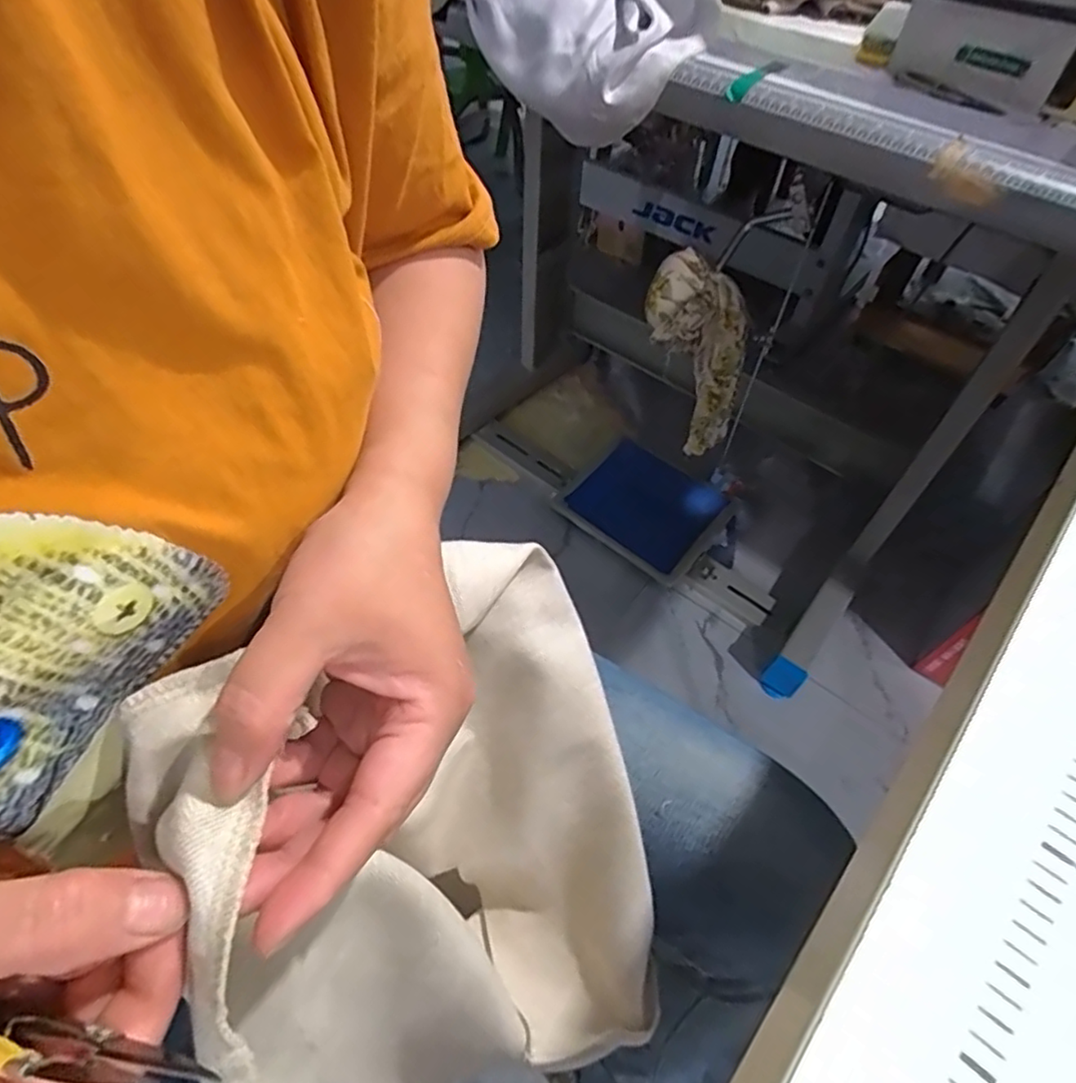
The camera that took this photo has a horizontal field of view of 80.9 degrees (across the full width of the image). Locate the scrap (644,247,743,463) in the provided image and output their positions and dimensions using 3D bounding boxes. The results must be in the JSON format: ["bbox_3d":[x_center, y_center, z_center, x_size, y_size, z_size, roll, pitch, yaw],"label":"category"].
[{"bbox_3d":[0.194,-0.199,0.756,0.096,0.252,0.099,0,50,26],"label":"scrap"}]

